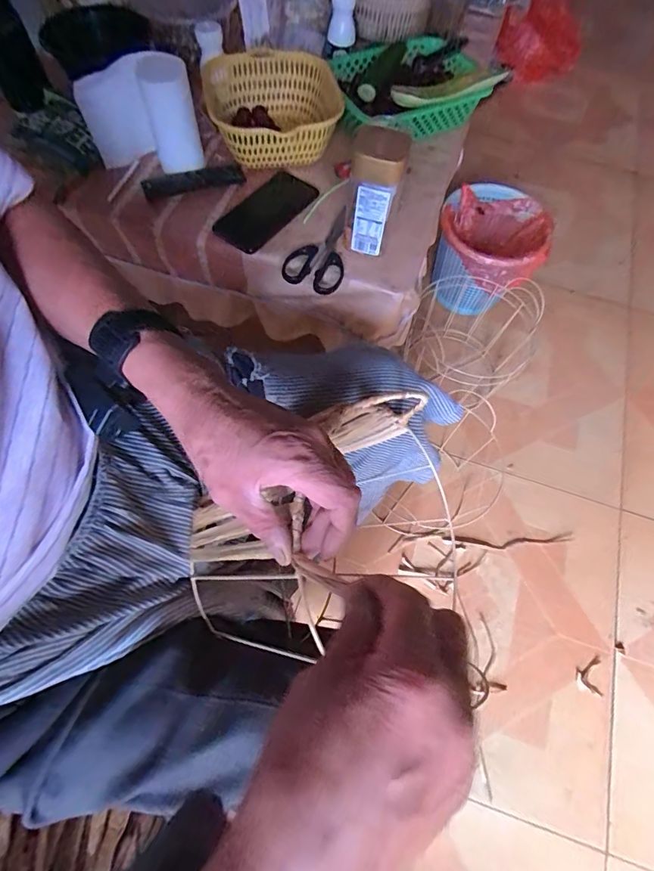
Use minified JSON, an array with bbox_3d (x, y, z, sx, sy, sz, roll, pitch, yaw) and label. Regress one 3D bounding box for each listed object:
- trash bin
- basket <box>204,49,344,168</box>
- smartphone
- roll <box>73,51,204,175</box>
[{"bbox_3d":[0.380,-0.436,1.053,0.228,0.203,0.278,15,66,4],"label":"trash bin"},{"bbox_3d":[-0.077,-0.507,0.680,0.192,0.071,0.202,1,66,-2],"label":"basket"},{"bbox_3d":[-0.090,-0.333,0.647,0.085,0.015,0.166,31,68,11],"label":"smartphone"},{"bbox_3d":[-0.269,-0.456,0.622,0.167,0.118,0.065,0,66,-3],"label":"roll"}]

